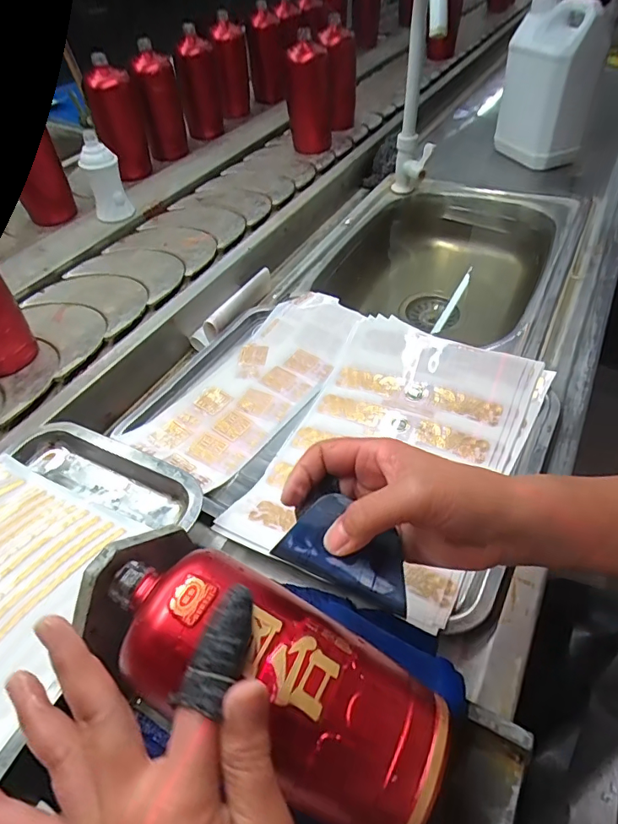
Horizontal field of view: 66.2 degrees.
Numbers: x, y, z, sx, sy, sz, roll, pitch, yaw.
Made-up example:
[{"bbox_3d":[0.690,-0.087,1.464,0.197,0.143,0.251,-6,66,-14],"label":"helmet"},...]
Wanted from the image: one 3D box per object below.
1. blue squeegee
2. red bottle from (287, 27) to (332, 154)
[{"bbox_3d":[0.024,0.075,0.268,0.073,0.006,0.050,25,48,5],"label":"blue squeegee"},{"bbox_3d":[0.001,-0.618,0.922,0.081,0.173,0.090,2,48,5],"label":"red bottle"}]

